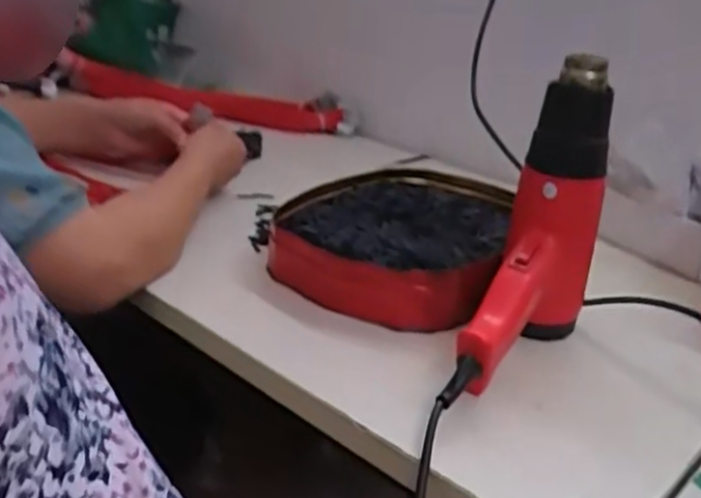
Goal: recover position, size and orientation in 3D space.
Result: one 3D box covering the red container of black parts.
[{"bbox_3d":[0.049,-0.018,0.806,0.225,0.059,0.315,11,24,12],"label":"red container of black parts"}]

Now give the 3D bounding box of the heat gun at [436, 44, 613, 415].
[{"bbox_3d":[0.147,-0.009,0.578,0.066,0.239,0.214,15,25,21],"label":"heat gun"}]

